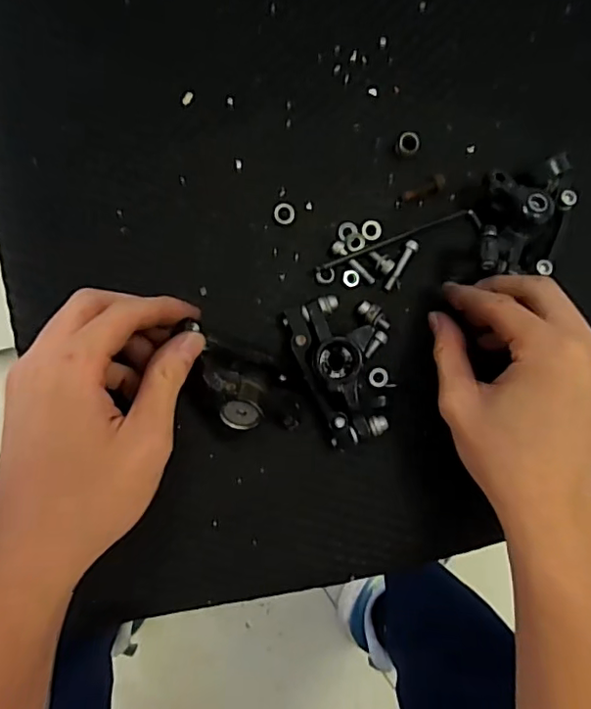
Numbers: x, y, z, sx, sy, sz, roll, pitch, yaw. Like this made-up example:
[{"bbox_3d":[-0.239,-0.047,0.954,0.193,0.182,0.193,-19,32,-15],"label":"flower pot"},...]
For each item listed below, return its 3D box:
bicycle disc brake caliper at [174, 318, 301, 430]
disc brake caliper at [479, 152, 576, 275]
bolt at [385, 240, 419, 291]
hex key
[{"bbox_3d":[-0.028,0.016,0.315,0.044,0.037,0.070,-36,93,-7],"label":"bicycle disc brake caliper"},{"bbox_3d":[0.135,-0.081,0.341,0.051,0.035,0.079,17,87,-7],"label":"disc brake caliper"},{"bbox_3d":[0.065,-0.055,0.348,0.007,0.006,0.034,29,85,-6],"label":"bolt"},{"bbox_3d":[0.063,-0.067,0.347,0.104,0.008,0.013,-21,92,-7],"label":"hex key"}]

